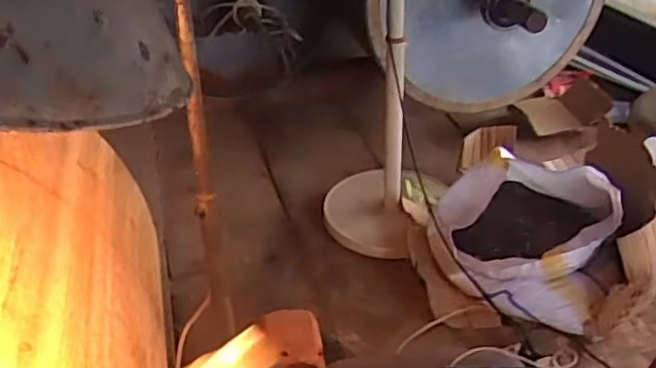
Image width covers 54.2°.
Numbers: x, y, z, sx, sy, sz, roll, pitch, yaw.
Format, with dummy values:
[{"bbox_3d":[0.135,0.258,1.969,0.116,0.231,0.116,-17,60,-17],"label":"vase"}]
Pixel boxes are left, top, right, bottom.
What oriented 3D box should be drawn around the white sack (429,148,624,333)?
[{"bbox_3d":[0.386,0.109,1.292,0.348,0.246,0.310,7,34,14],"label":"white sack"}]

